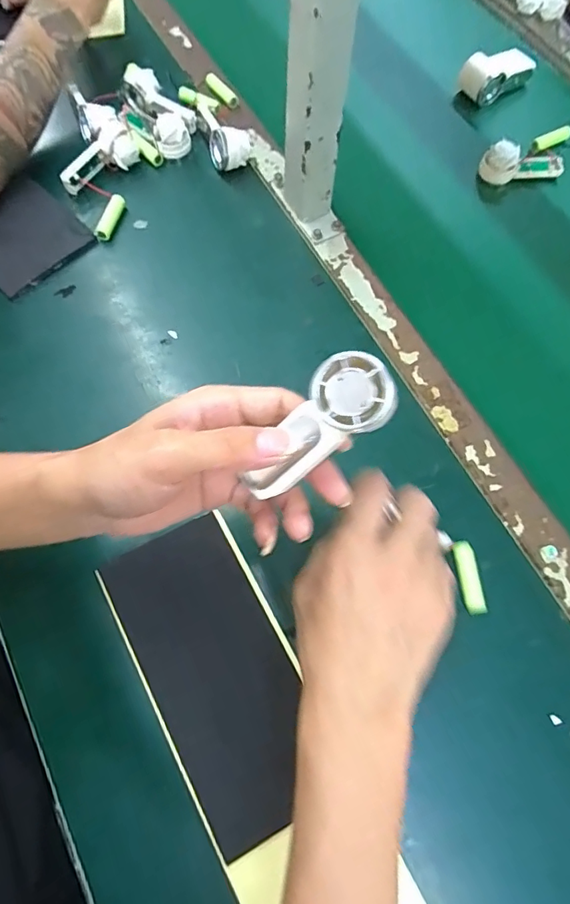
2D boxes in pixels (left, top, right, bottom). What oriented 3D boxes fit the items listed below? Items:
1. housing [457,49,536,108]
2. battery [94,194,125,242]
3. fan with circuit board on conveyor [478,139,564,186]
[{"bbox_3d":[0.261,-0.463,0.621,0.093,0.039,0.044,-25,72,-11],"label":"housing"},{"bbox_3d":[-0.186,-0.250,0.541,0.013,0.014,0.055,17,69,4],"label":"battery"},{"bbox_3d":[0.268,-0.326,0.567,0.089,0.038,0.029,-8,69,-5],"label":"fan with circuit board on conveyor"}]

